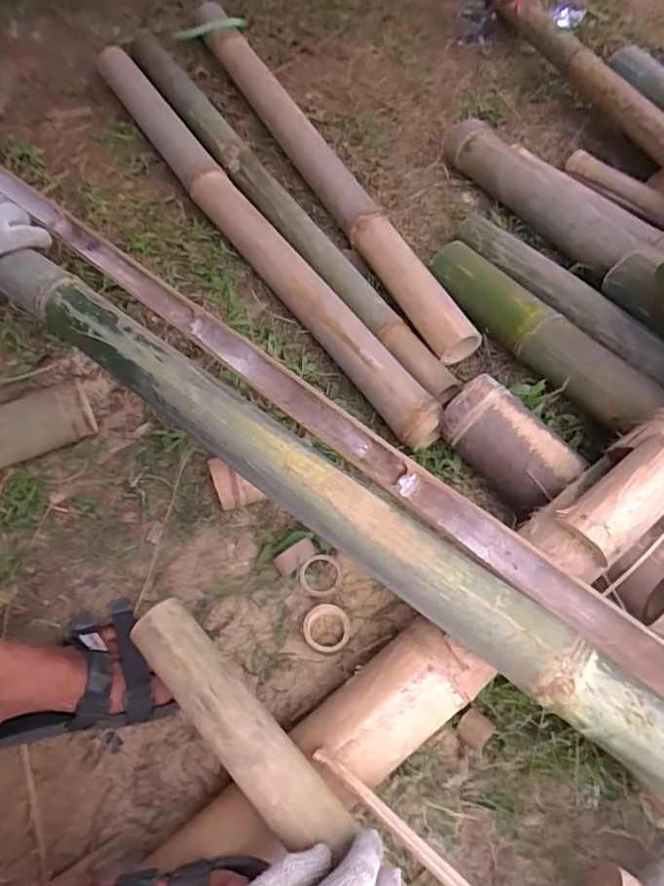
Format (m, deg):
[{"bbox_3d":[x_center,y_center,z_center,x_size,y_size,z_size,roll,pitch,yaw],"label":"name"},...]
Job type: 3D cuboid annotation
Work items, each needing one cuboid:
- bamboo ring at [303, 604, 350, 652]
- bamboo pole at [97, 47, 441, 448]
[{"bbox_3d":[-0.006,0.207,0.649,0.052,0.009,0.048,1,60,-2],"label":"bamboo ring"},{"bbox_3d":[-0.164,-0.380,0.949,0.066,0.064,1.015,-30,66,-19],"label":"bamboo pole"}]

